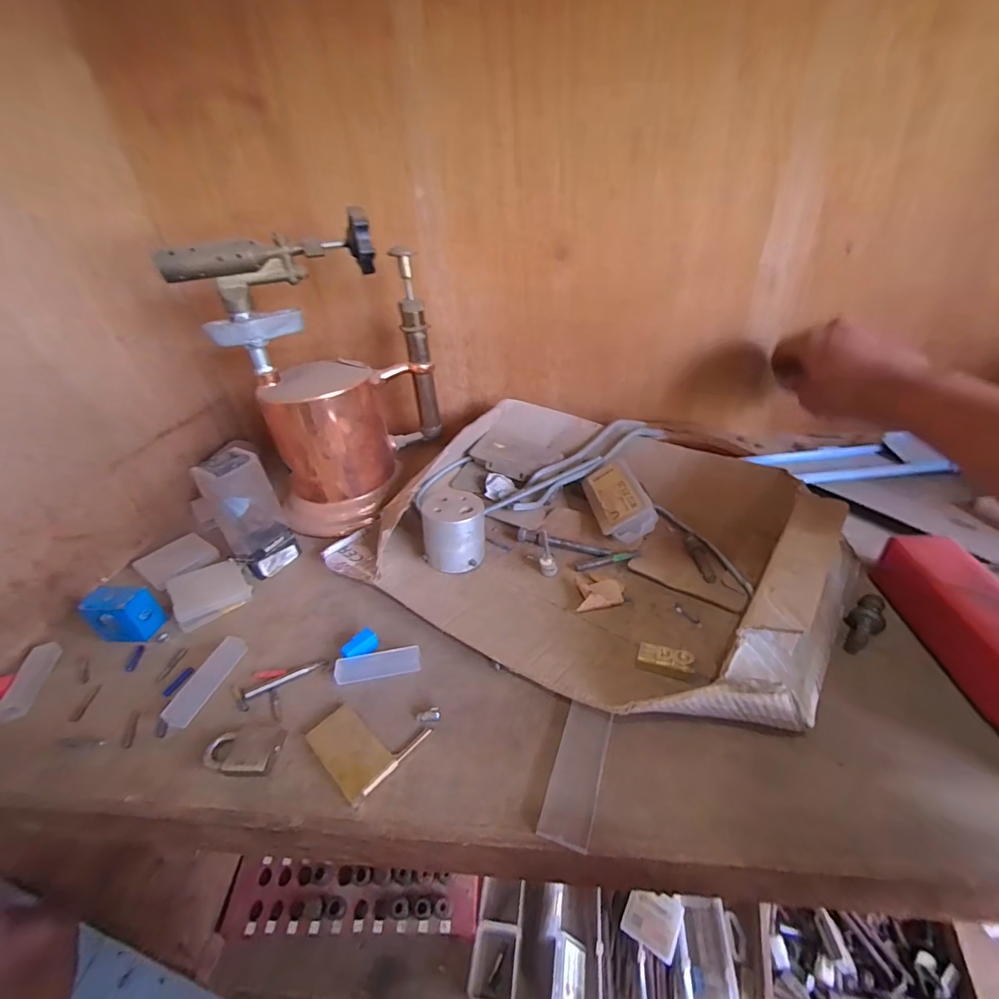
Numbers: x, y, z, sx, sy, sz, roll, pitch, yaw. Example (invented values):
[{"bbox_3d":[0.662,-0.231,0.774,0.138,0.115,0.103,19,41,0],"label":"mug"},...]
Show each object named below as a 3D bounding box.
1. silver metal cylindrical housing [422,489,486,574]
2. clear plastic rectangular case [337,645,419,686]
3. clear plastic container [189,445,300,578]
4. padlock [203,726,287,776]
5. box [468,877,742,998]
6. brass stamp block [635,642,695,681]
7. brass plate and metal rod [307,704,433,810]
[{"bbox_3d":[-0.036,0.024,0.367,0.050,0.049,0.044,-6,33,0],"label":"silver metal cylindrical housing"},{"bbox_3d":[-0.081,0.110,0.304,0.054,0.009,0.016,-9,33,-4],"label":"clear plastic rectangular case"},{"bbox_3d":[-0.207,0.014,0.380,0.048,0.107,0.033,-29,39,-31],"label":"clear plastic container"},{"bbox_3d":[-0.148,0.145,0.262,0.042,0.013,0.028,-5,33,1],"label":"padlock"},{"bbox_3d":[0.110,0.492,0.491,0.270,0.062,0.118,-1,33,7],"label":"box"},{"bbox_3d":[0.102,0.100,0.280,0.032,0.011,0.014,7,35,19],"label":"brass stamp block"},{"bbox_3d":[-0.078,0.139,0.265,0.053,0.006,0.048,22,43,36],"label":"brass plate and metal rod"}]

